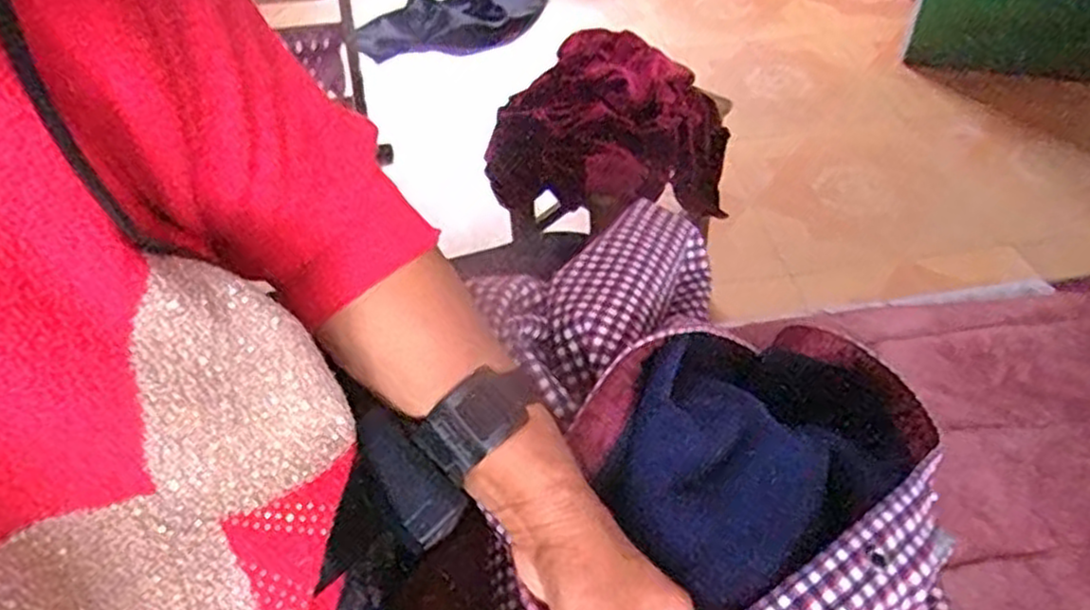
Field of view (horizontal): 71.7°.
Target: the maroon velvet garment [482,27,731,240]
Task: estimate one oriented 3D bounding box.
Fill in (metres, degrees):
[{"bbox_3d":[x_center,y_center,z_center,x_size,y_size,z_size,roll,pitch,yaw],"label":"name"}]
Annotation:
[{"bbox_3d":[0.099,-0.276,1.221,0.373,0.199,0.300,5,47,8],"label":"maroon velvet garment"}]

